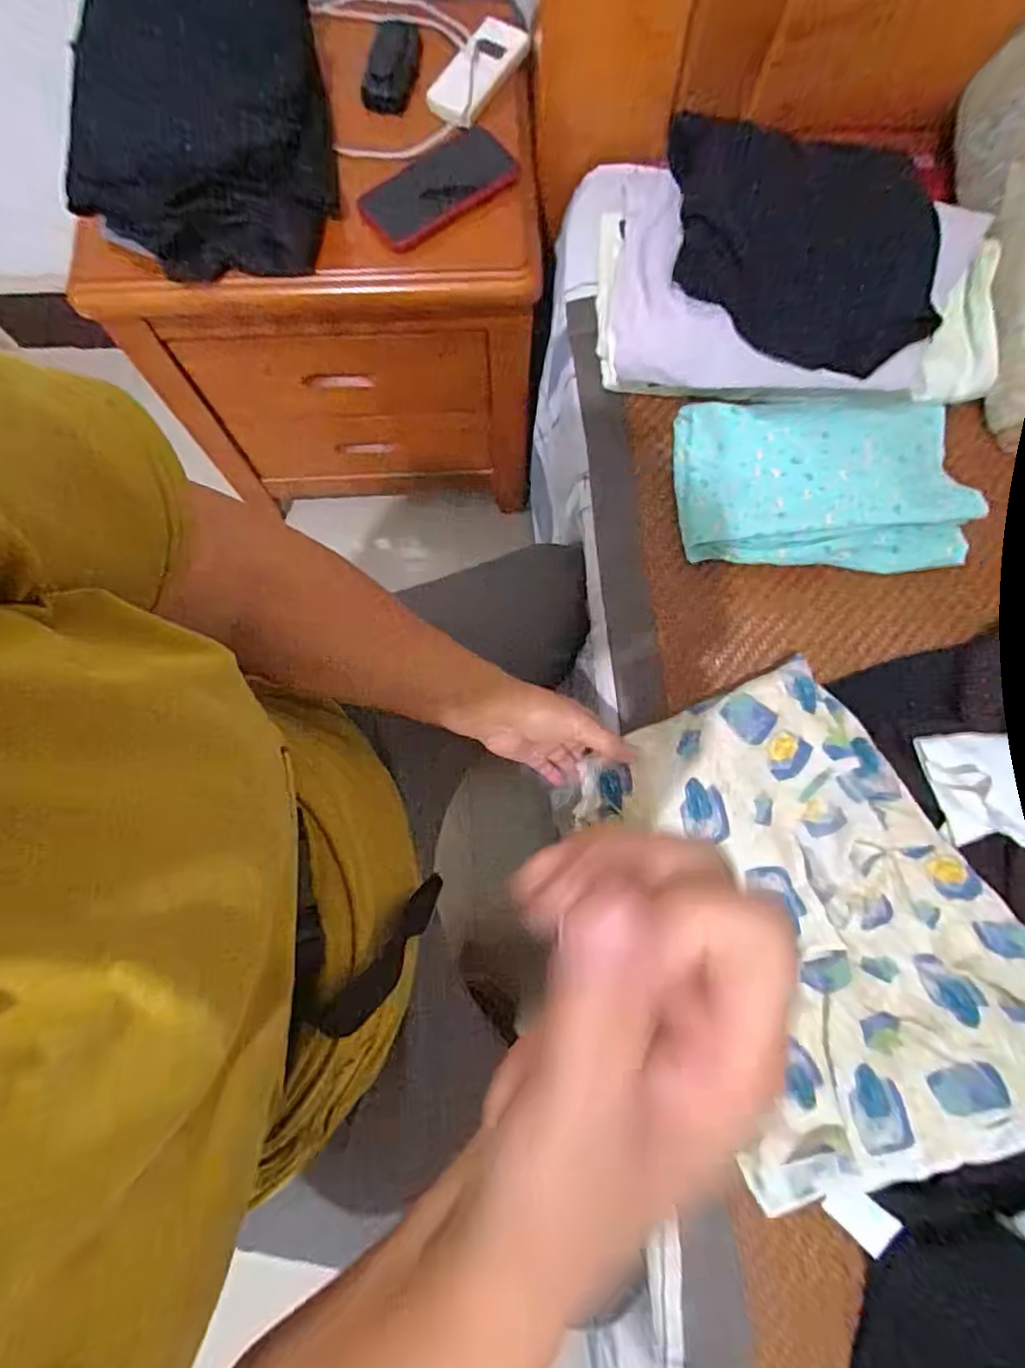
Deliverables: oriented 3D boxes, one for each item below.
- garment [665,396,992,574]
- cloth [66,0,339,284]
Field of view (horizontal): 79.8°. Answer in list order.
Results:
[{"bbox_3d":[0.267,-0.176,0.535,0.243,0.051,0.136,2,78,0],"label":"garment"},{"bbox_3d":[-0.294,-0.572,0.608,0.233,0.087,0.294,2,78,0],"label":"cloth"}]

